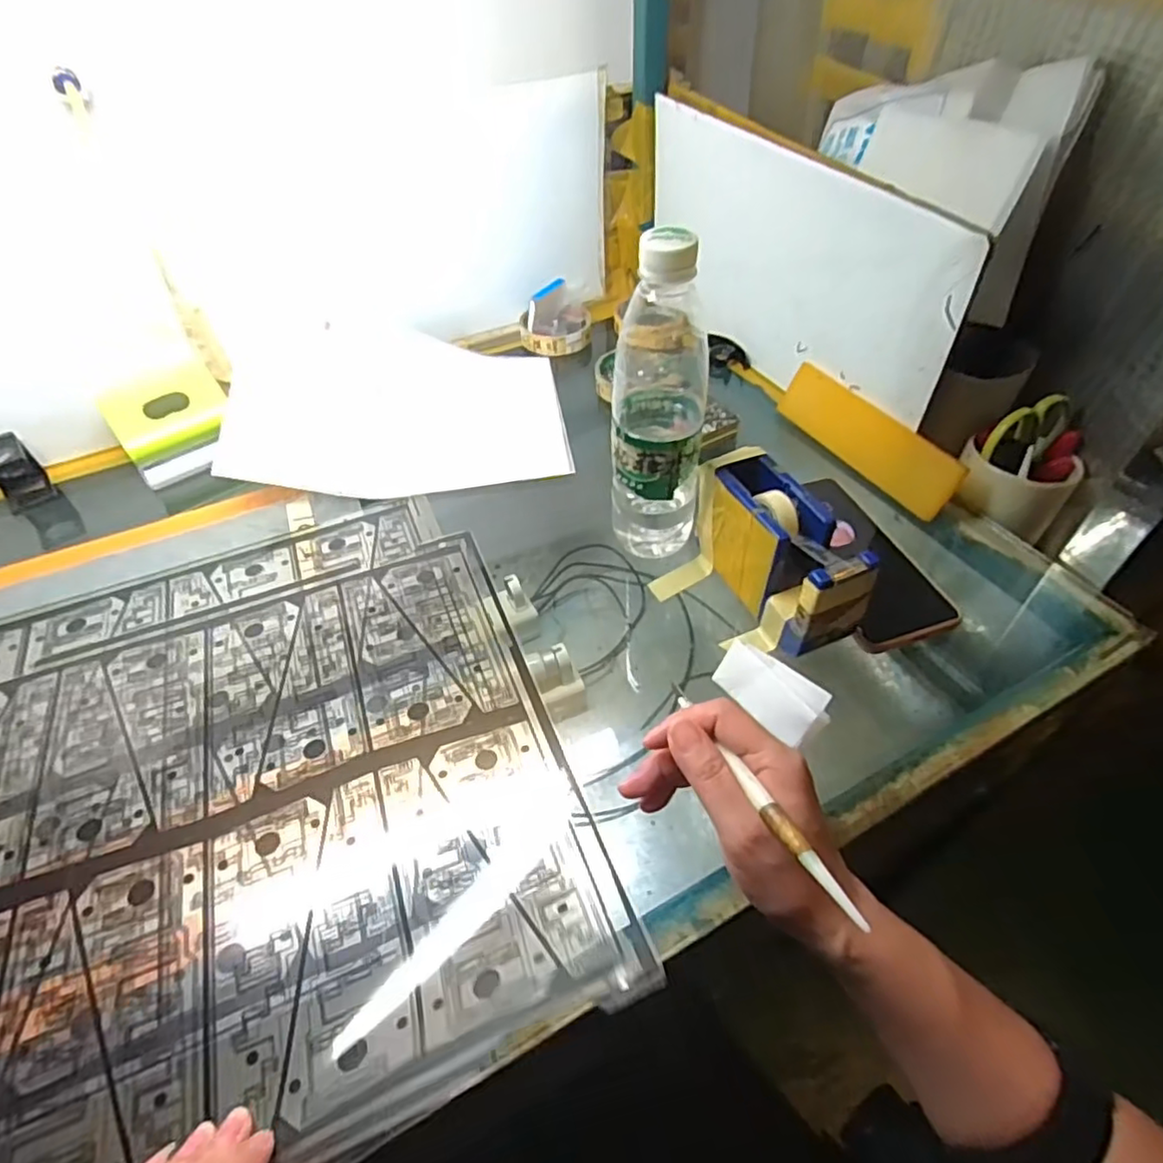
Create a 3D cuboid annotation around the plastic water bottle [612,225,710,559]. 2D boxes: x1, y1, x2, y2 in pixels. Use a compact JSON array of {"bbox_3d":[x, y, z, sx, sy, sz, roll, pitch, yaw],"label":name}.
[{"bbox_3d":[0.053,-0.110,0.434,0.064,0.230,0.067,5,49,8],"label":"plastic water bottle"}]

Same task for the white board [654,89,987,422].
[{"bbox_3d":[0.181,-0.298,0.602,0.018,0.184,0.408,-21,50,-14],"label":"white board"}]

